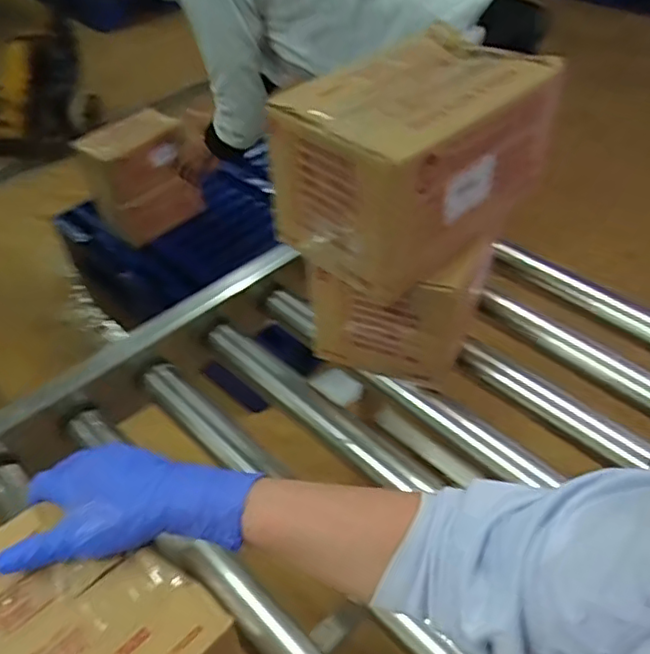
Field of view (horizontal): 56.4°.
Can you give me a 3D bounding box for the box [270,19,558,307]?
[{"bbox_3d":[0.094,-0.179,0.621,0.277,0.160,0.153,-37,54,-28],"label":"box"}]

